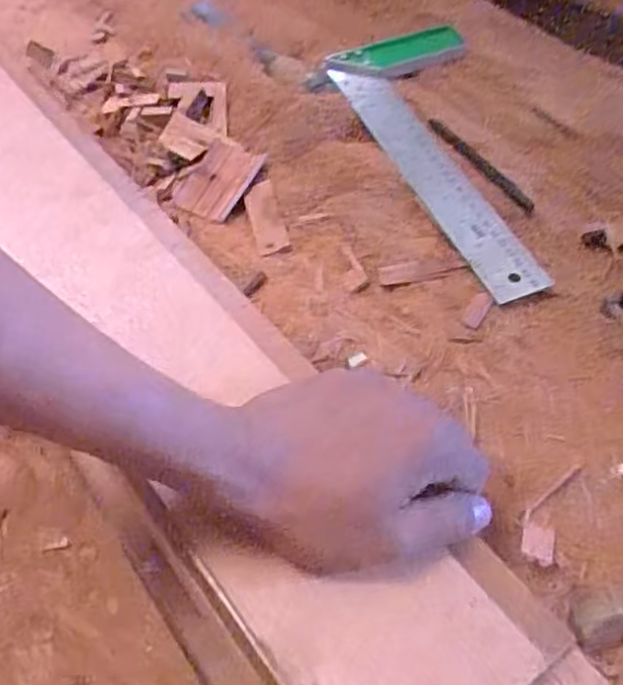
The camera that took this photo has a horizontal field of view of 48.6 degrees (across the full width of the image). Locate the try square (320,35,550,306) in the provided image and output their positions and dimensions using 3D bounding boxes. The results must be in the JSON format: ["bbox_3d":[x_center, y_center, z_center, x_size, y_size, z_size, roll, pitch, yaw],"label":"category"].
[{"bbox_3d":[0.116,-0.156,0.539,0.117,0.020,0.316,-13,52,-15],"label":"try square"}]

